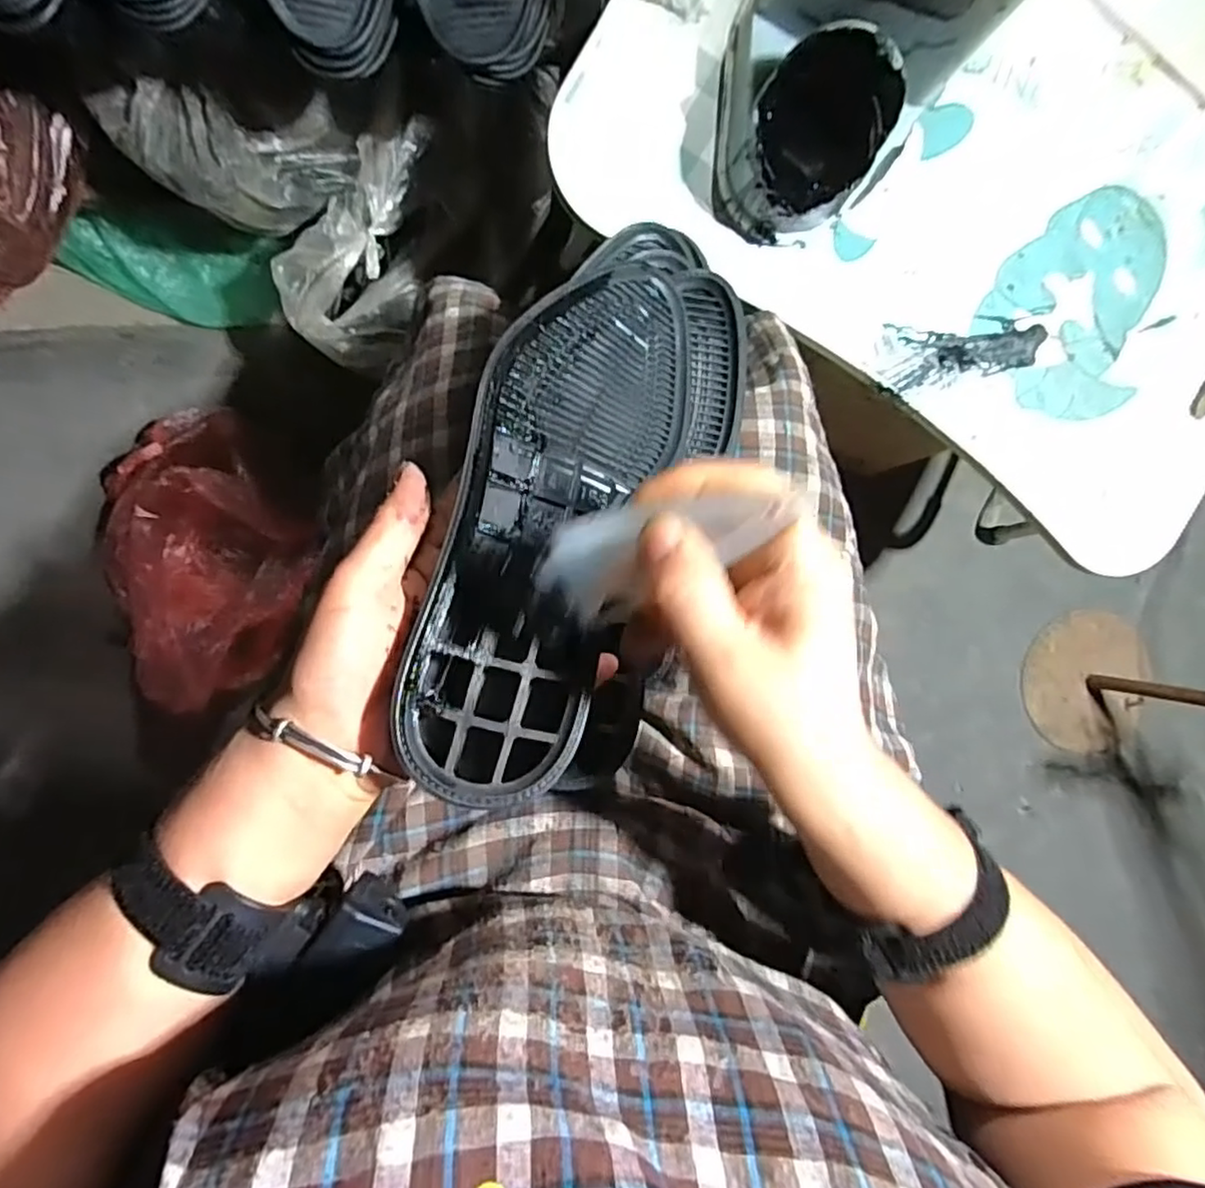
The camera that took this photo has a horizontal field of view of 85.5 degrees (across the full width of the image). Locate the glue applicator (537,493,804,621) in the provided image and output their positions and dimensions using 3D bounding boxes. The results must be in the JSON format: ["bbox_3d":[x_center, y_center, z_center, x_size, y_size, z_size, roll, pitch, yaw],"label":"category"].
[{"bbox_3d":[0.020,-0.017,0.235,0.093,0.008,0.034,-14,94,18],"label":"glue applicator"}]

